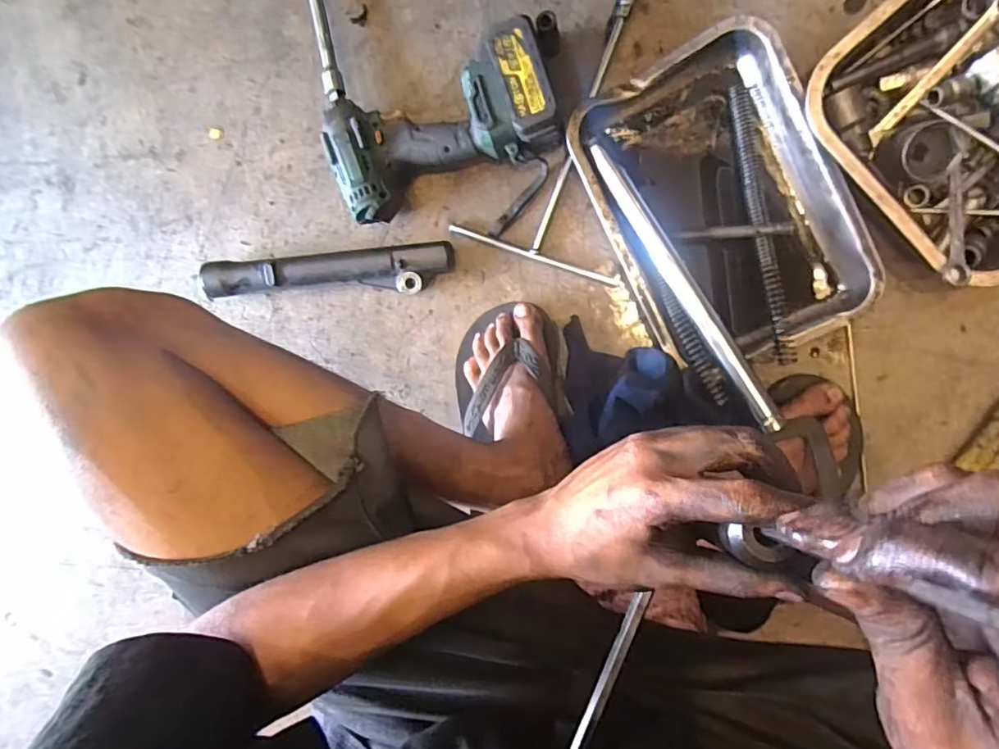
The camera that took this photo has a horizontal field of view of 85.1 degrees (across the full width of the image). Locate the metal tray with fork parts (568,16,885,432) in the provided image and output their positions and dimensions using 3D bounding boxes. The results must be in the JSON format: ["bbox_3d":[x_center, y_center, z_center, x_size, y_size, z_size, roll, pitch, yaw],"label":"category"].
[{"bbox_3d":[0.225,-0.146,0.545,0.212,0.064,0.340,-26,90,7],"label":"metal tray with fork parts"}]

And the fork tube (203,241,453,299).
[{"bbox_3d":[-0.195,-0.114,0.613,0.288,0.038,0.048,-1,93,6],"label":"fork tube"}]

